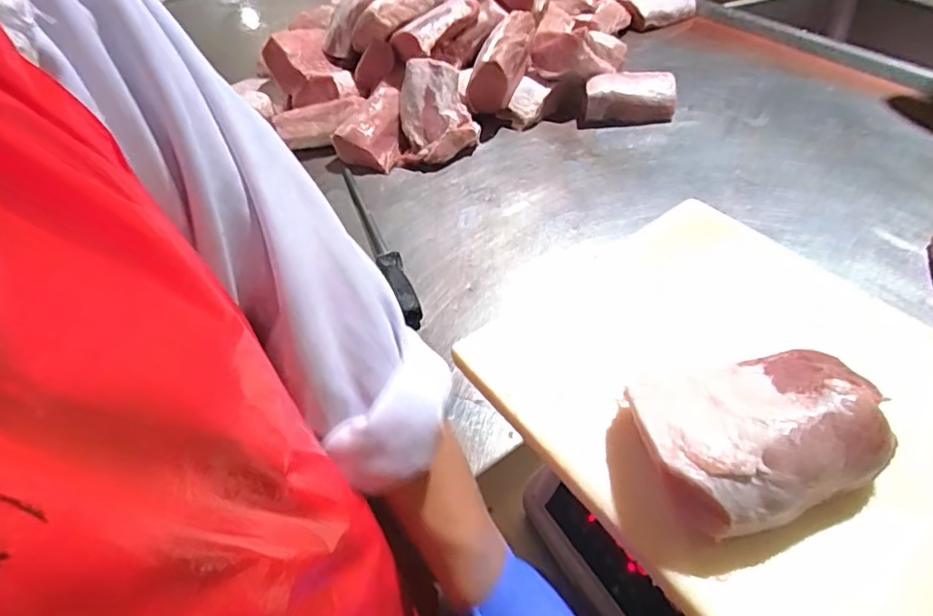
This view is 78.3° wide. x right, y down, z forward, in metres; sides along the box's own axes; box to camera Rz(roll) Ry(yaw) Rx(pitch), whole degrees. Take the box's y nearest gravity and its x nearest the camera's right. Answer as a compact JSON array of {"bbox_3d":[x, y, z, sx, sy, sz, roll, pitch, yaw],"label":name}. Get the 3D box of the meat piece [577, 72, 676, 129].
[{"bbox_3d":[0.294,-0.382,1.062,0.175,0.072,0.076,-7,46,1],"label":"meat piece"}]

